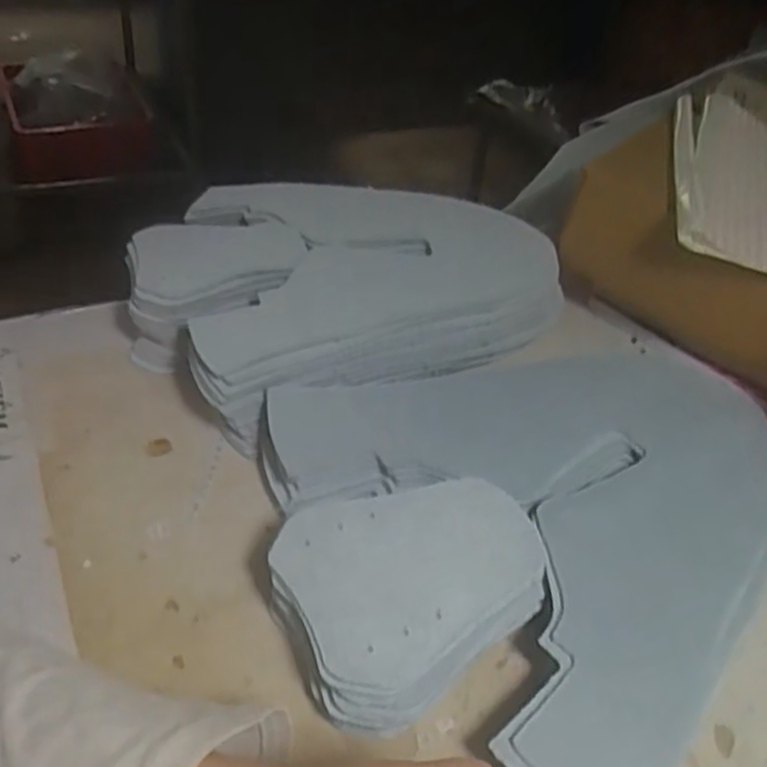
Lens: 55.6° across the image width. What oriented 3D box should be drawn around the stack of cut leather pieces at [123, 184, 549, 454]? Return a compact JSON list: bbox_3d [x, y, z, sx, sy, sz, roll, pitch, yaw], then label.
[{"bbox_3d":[-0.038,-0.077,0.500,0.262,0.059,0.223,-17,47,-25],"label":"stack of cut leather pieces"}]

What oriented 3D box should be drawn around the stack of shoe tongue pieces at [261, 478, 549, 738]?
[{"bbox_3d":[0.017,0.097,0.330,0.122,0.040,0.095,-14,46,-23],"label":"stack of shoe tongue pieces"}]

